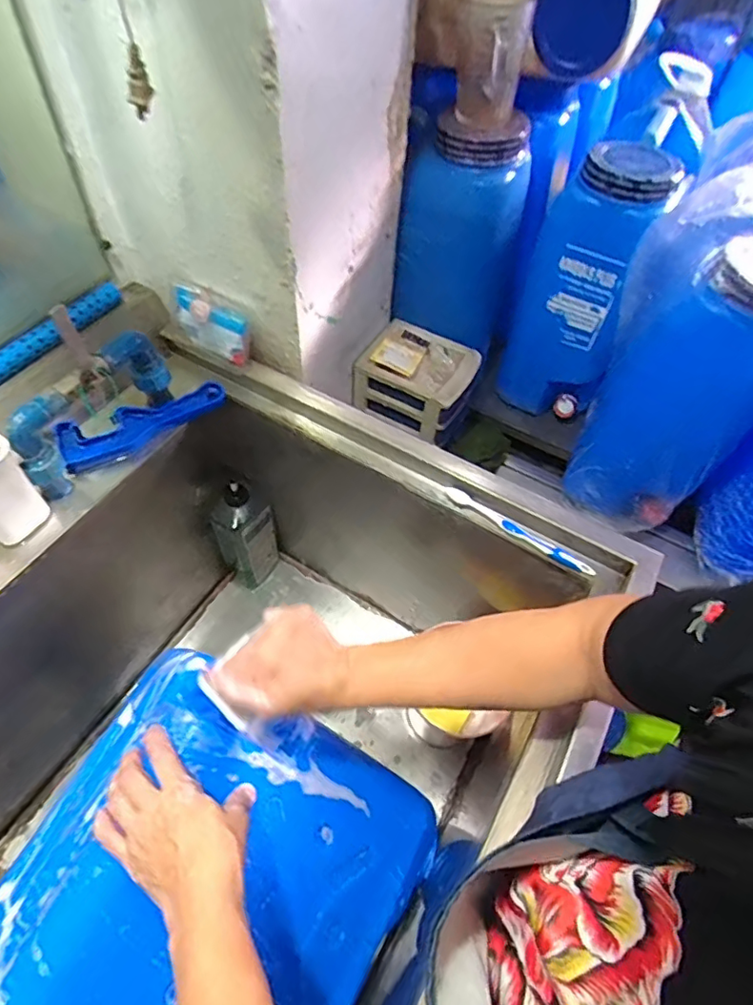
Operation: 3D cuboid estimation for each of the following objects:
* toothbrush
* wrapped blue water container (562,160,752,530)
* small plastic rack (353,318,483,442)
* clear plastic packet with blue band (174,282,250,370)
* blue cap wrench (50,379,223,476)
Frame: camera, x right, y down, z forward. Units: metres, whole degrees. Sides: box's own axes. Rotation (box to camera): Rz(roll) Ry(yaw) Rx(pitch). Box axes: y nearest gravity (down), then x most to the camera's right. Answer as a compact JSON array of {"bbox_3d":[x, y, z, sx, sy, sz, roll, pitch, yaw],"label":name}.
[{"bbox_3d":[0.156,0.030,0.605,0.177,0.014,0.012,31,60,16],"label":"toothbrush"},{"bbox_3d":[0.400,-0.170,0.736,0.196,0.391,0.218,18,57,8],"label":"wrapped blue water container"},{"bbox_3d":[0.064,-0.198,0.881,0.171,0.105,0.137,23,58,11],"label":"small plastic rack"},{"bbox_3d":[-0.207,-0.229,0.692,0.114,0.071,0.048,31,59,16],"label":"clear plastic packet with blue band"},{"bbox_3d":[-0.282,-0.100,0.667,0.193,0.029,0.054,-30,63,-22],"label":"blue cap wrench"}]

